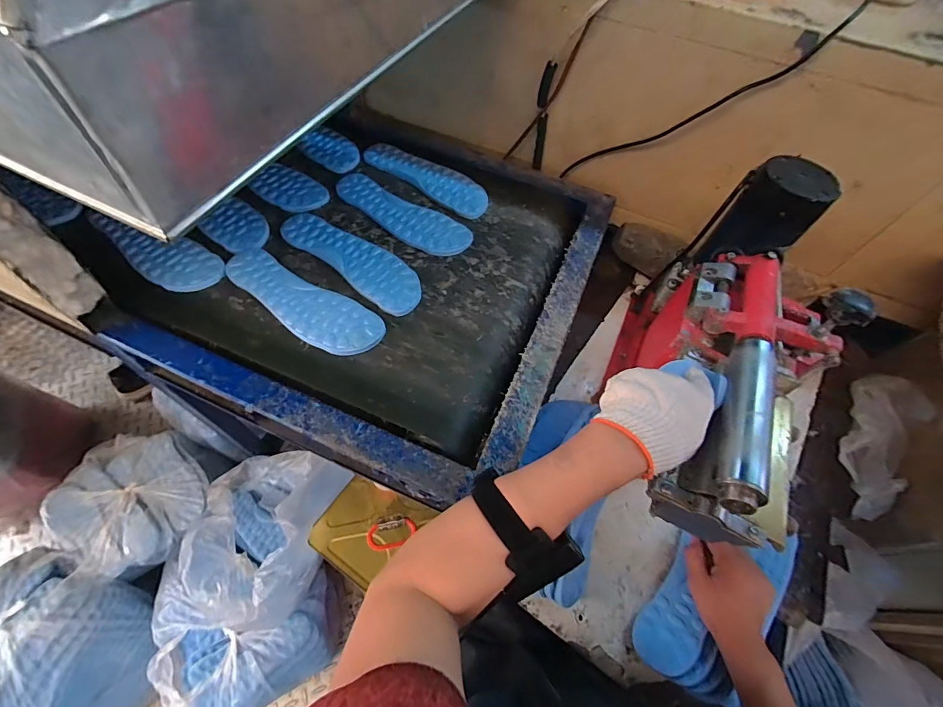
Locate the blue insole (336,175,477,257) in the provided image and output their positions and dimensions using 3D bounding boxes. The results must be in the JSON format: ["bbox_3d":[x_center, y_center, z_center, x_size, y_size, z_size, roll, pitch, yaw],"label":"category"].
[{"bbox_3d":[-0.117,-0.230,0.662,0.253,0.006,0.082,32,62,14],"label":"blue insole"}]

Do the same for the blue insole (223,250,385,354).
[{"bbox_3d":[-0.237,-0.072,0.553,0.252,0.009,0.081,28,62,12],"label":"blue insole"}]

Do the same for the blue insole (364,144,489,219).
[{"bbox_3d":[-0.082,-0.314,0.713,0.252,0.010,0.072,31,62,13],"label":"blue insole"}]

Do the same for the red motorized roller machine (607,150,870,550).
[{"bbox_3d":[0.289,0.010,0.499,0.158,0.282,0.422,25,61,10],"label":"red motorized roller machine"}]

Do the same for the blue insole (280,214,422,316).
[{"bbox_3d":[-0.178,-0.146,0.604,0.255,0.012,0.078,36,63,15],"label":"blue insole"}]

